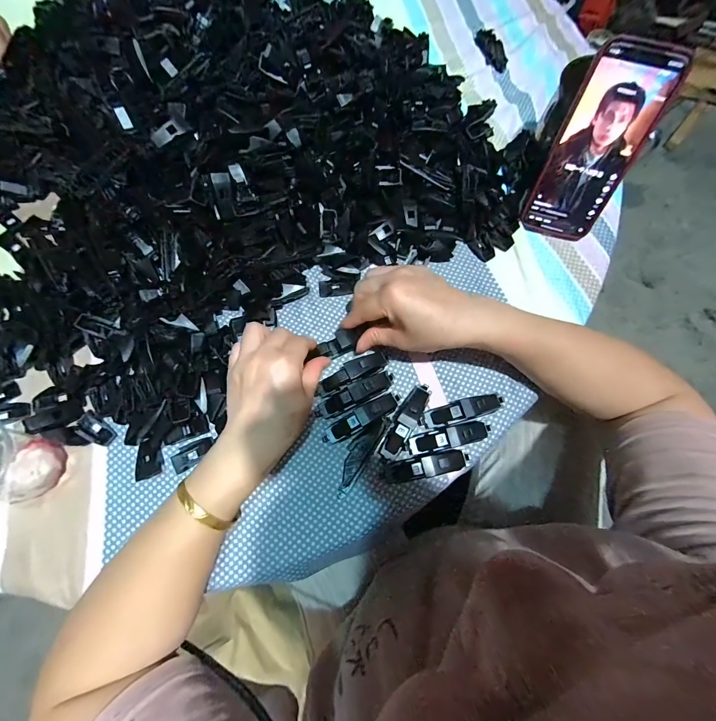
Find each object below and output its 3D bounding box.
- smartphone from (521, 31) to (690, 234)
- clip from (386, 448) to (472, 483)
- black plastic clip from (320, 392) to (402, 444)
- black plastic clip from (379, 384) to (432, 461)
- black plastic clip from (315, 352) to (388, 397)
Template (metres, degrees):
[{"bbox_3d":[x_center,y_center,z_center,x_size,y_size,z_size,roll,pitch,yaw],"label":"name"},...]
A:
[{"bbox_3d":[0.234,-0.206,0.328,0.075,0.159,0.016,16,40,4],"label":"smartphone"},{"bbox_3d":[0.063,0.097,0.302,0.075,0.011,0.018,-12,73,-4],"label":"clip"},{"bbox_3d":[0.004,0.053,0.312,0.081,0.016,0.018,-29,75,-9],"label":"black plastic clip"},{"bbox_3d":[0.045,0.057,0.311,0.020,0.015,0.077,32,75,9],"label":"black plastic clip"},{"bbox_3d":[-0.005,0.012,0.322,0.073,0.021,0.018,-26,75,-8],"label":"black plastic clip"}]

